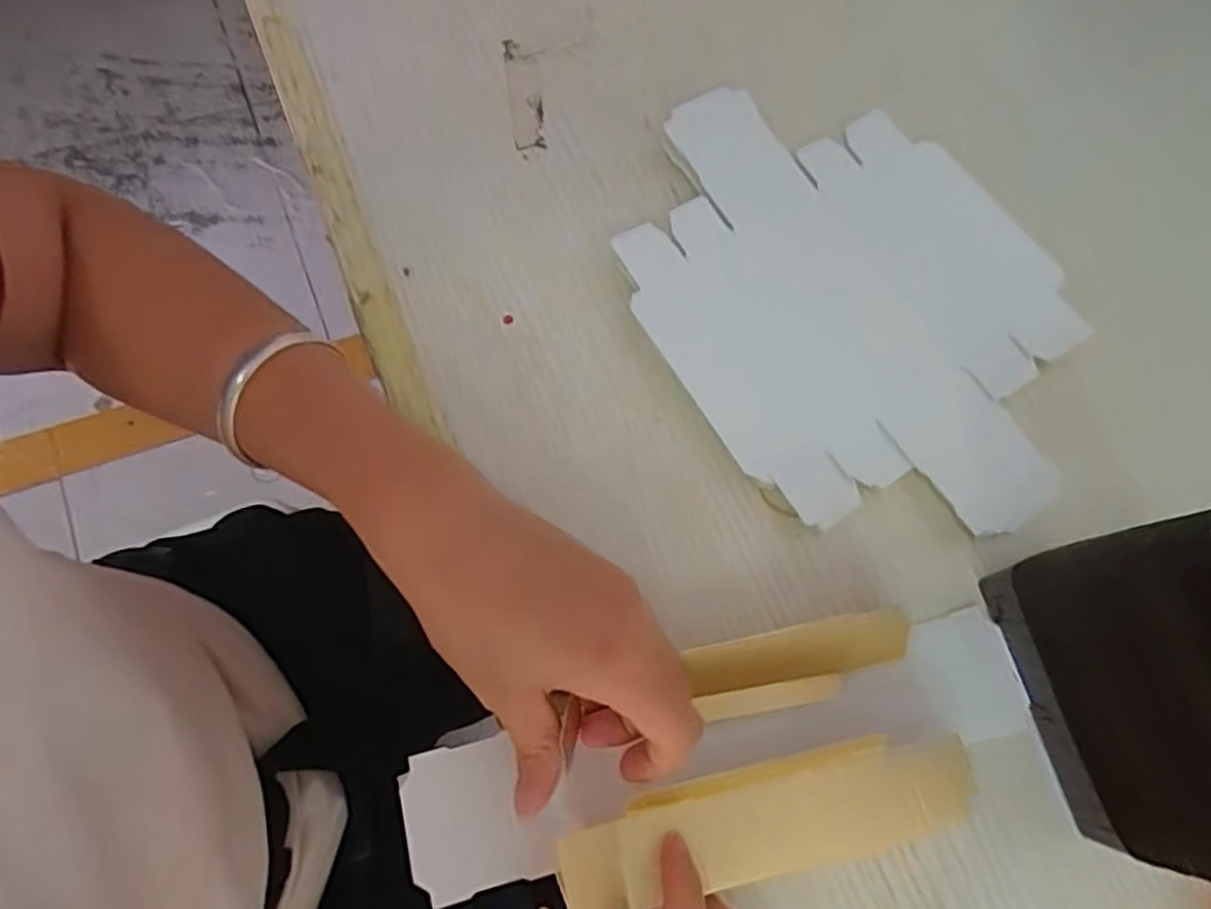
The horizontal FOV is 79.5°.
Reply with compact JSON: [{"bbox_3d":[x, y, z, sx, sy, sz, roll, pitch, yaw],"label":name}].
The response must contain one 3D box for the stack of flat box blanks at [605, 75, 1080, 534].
[{"bbox_3d":[0.113,-0.072,0.342,0.171,0.016,0.236,-32,79,-15],"label":"stack of flat box blanks"}]

